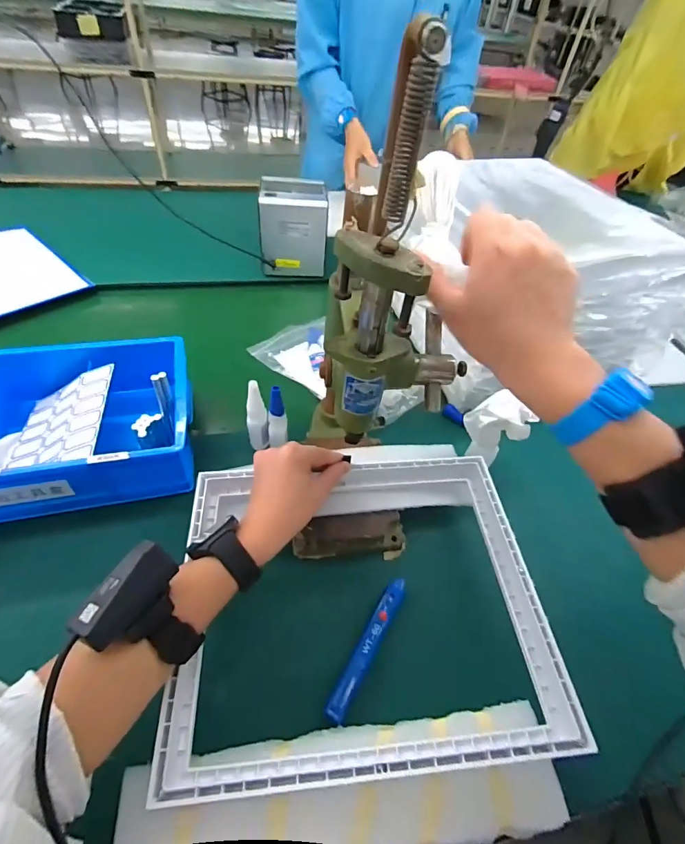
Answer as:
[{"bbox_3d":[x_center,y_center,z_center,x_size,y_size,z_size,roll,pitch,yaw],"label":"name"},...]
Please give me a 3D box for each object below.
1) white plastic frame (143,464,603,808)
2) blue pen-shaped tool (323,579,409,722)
[{"bbox_3d":[0.015,0.156,0.393,0.328,0.047,0.283,-1,50,-7],"label":"white plastic frame"},{"bbox_3d":[0.026,0.215,0.402,0.021,0.012,0.141,28,52,17],"label":"blue pen-shaped tool"}]

